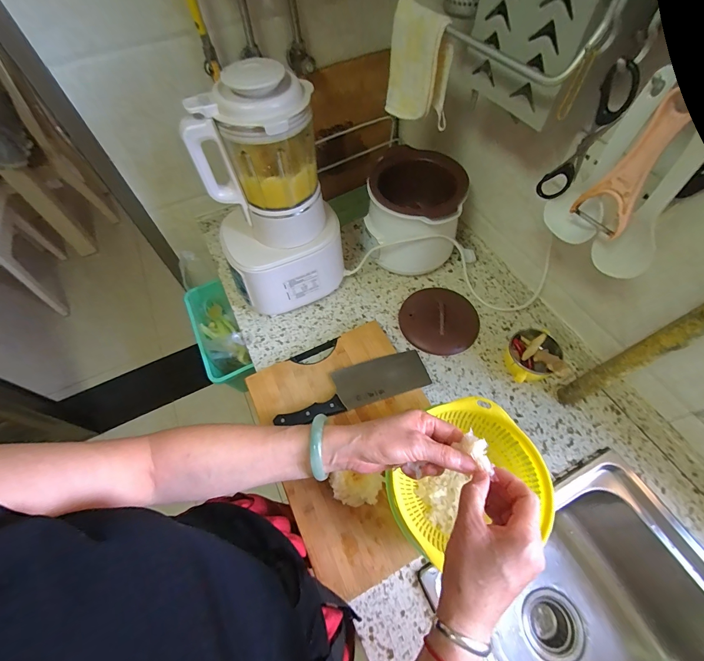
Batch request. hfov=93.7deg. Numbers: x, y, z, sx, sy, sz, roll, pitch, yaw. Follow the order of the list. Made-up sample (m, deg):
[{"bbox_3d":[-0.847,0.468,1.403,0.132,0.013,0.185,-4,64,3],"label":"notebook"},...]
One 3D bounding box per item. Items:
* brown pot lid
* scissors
[{"bbox_3d":[0.189,-0.030,0.713,0.163,0.033,0.165,-1,59,2],"label":"brown pot lid"},{"bbox_3d":[0.261,-0.214,0.375,0.042,0.152,0.014,39,68,22],"label":"scissors"}]

